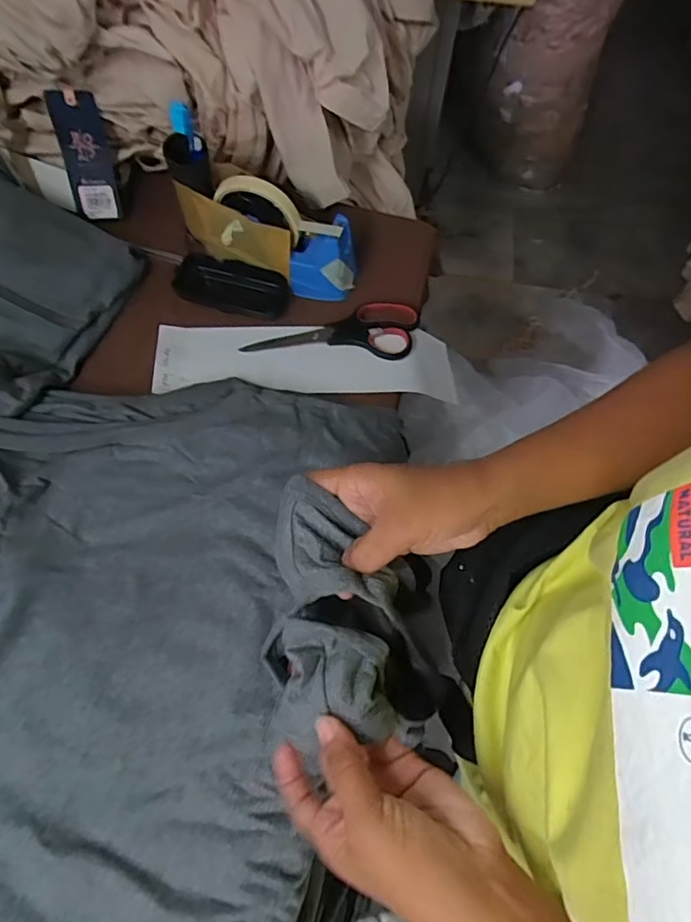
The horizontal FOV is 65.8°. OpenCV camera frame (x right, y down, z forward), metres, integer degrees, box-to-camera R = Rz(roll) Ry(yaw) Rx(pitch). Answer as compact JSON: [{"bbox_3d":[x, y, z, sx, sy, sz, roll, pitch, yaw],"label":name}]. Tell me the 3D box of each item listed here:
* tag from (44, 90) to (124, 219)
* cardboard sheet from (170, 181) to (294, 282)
[{"bbox_3d":[-0.277,-0.322,0.569,0.051,0.118,0.013,-3,40,-4],"label":"tag"},{"bbox_3d":[-0.115,-0.237,0.553,0.125,0.067,0.012,21,55,5],"label":"cardboard sheet"}]

